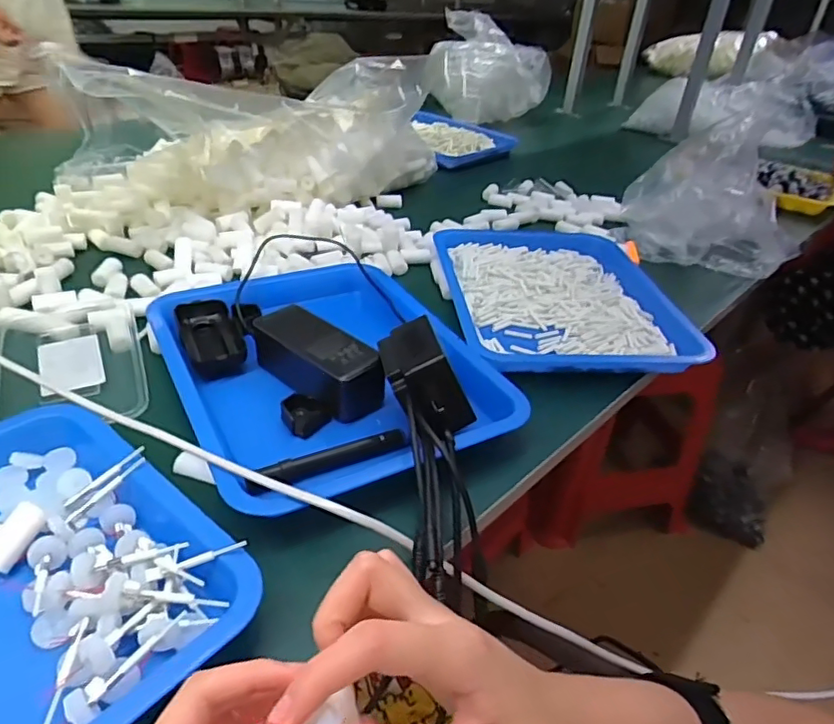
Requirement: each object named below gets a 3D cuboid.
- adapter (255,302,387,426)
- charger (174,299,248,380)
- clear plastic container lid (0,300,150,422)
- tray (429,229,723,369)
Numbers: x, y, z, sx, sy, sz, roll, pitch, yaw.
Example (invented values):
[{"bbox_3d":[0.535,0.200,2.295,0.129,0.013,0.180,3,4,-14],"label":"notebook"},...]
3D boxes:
[{"bbox_3d":[-0.092,-0.004,0.525,0.135,0.039,0.058,32,42,32],"label":"adapter"},{"bbox_3d":[-0.201,-0.026,0.567,0.052,0.029,0.108,-12,38,-23],"label":"charger"},{"bbox_3d":[-0.314,-0.002,0.526,0.118,0.020,0.177,-11,38,-23],"label":"clear plastic container lid"},{"bbox_3d":[0.163,-0.090,0.700,0.254,0.030,0.324,1,35,-7],"label":"tray"}]

